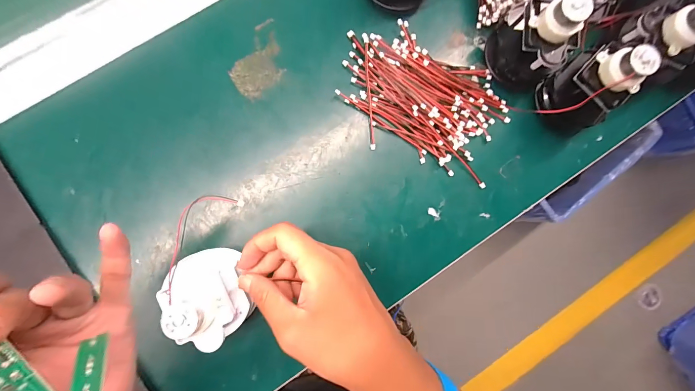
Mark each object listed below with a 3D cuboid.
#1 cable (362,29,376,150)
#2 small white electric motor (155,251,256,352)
[{"bbox_3d":[0.022,-0.102,0.294,0.005,0.010,0.113,-4,88,-5],"label":"cable"},{"bbox_3d":[-0.110,0.079,0.232,0.033,0.078,0.068,-28,88,14],"label":"small white electric motor"}]

